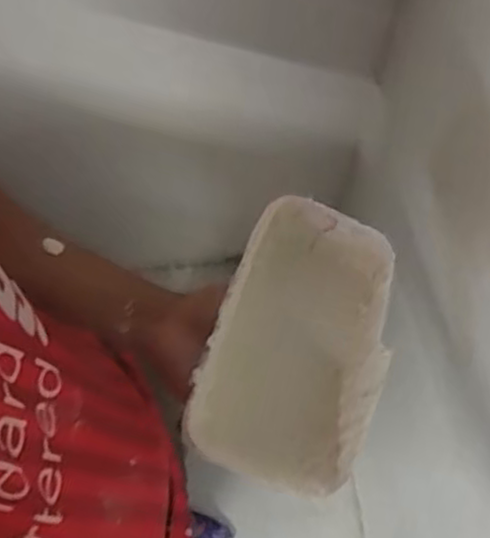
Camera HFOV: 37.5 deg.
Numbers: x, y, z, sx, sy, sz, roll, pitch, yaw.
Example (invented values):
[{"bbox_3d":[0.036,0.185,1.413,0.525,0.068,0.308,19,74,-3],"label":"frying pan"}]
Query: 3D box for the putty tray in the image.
[{"bbox_3d":[0.038,0.048,0.469,0.107,0.054,0.180,17,71,6],"label":"putty tray"}]

